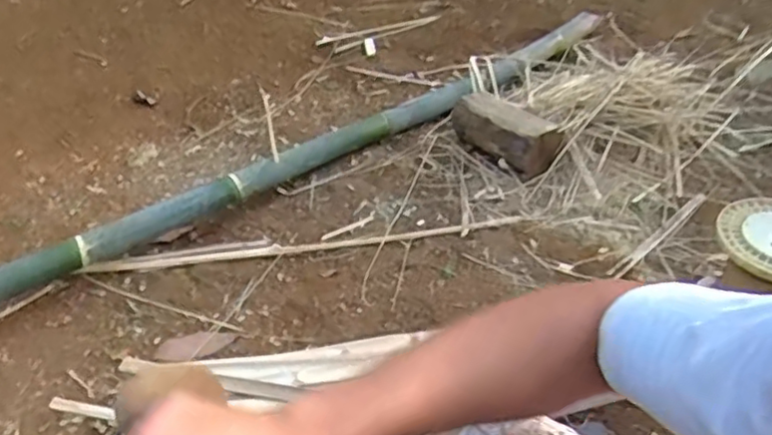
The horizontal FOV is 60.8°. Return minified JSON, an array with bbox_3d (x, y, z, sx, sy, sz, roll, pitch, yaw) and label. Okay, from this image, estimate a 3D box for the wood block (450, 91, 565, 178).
[{"bbox_3d":[0.291,-0.209,1.626,0.127,0.111,0.288,-28,43,-29],"label":"wood block"}]

